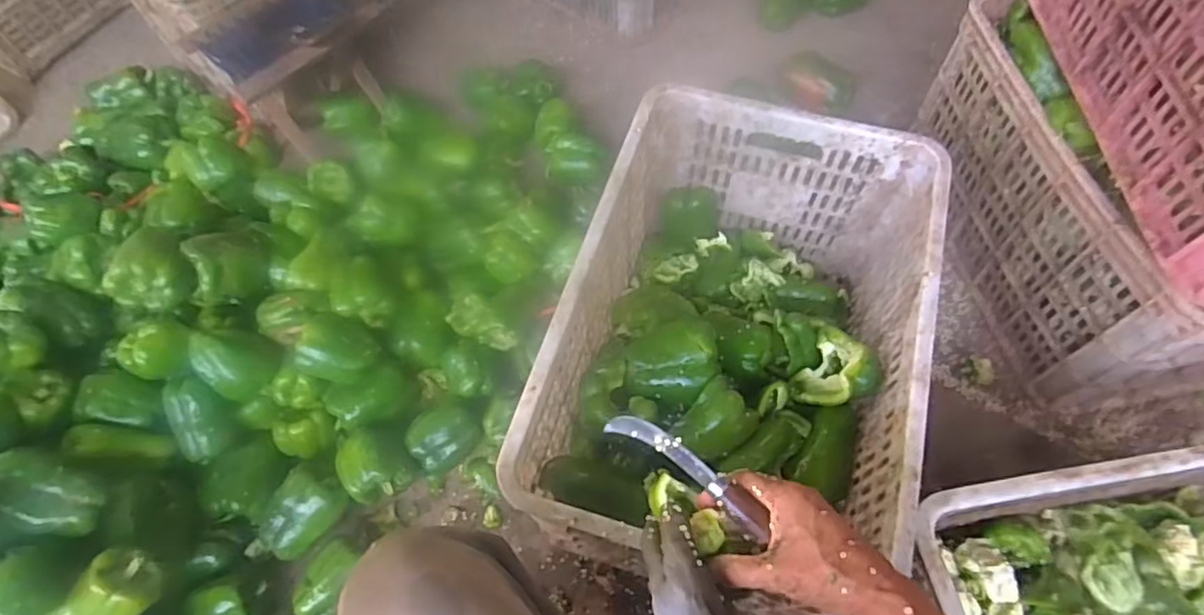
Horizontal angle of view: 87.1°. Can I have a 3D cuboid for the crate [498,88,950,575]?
[{"bbox_3d":[0.152,0.044,0.752,0.349,0.275,0.519,16,64,10],"label":"crate"}]

